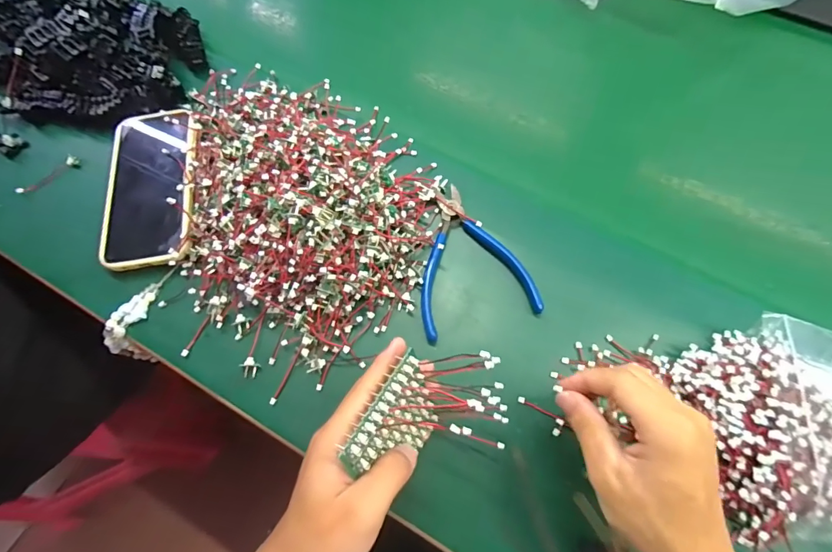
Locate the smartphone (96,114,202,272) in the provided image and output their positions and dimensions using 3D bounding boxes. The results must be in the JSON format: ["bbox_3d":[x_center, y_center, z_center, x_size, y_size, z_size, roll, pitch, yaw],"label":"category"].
[{"bbox_3d":[-0.254,-0.089,0.418,0.090,0.012,0.169,-12,68,2],"label":"smartphone"}]

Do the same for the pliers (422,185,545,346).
[{"bbox_3d":[0.039,-0.018,0.393,0.101,0.009,0.135,-17,68,-5],"label":"pliers"}]

